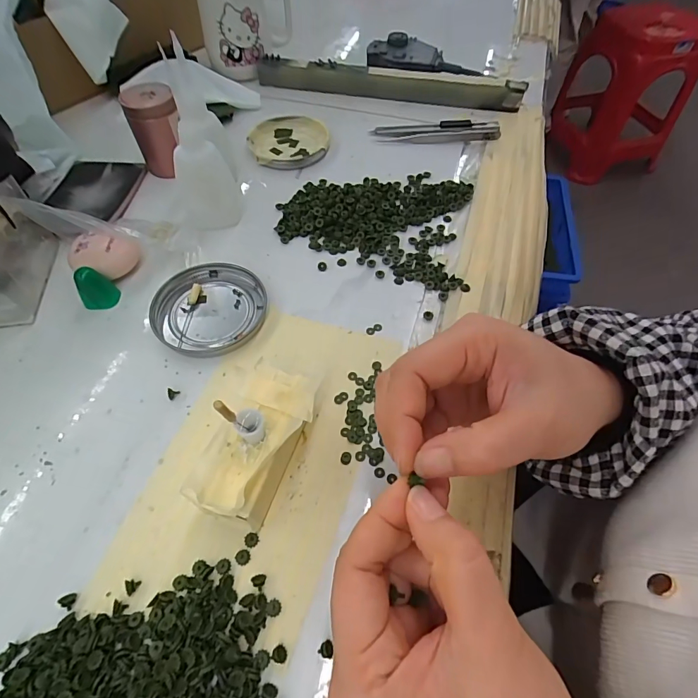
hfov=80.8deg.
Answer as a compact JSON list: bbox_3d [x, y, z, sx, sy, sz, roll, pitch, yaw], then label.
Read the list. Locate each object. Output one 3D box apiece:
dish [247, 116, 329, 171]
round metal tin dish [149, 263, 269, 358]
[{"bbox_3d":[-0.061,-0.212,0.415,0.077,0.008,0.084,-5,57,-4],"label":"dish"},{"bbox_3d":[-0.099,-0.030,0.294,0.074,0.010,0.076,0,57,-1],"label":"round metal tin dish"}]

